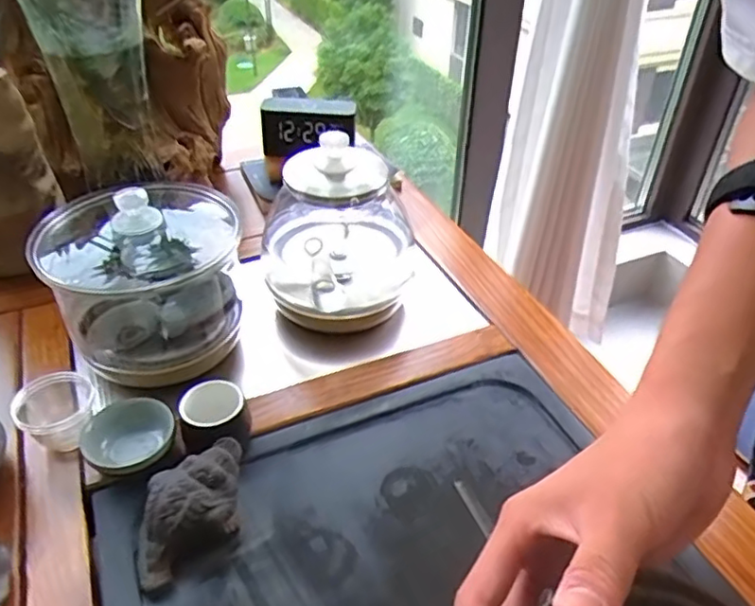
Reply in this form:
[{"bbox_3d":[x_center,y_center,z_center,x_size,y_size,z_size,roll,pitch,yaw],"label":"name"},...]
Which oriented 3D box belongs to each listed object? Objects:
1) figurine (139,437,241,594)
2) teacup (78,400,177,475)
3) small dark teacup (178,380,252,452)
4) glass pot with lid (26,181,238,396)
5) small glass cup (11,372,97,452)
[{"bbox_3d":[-0.124,0.137,0.414,0.082,0.043,0.057,-21,43,-26],"label":"figurine"},{"bbox_3d":[-0.180,0.103,0.455,0.061,0.028,0.062,-16,40,-23],"label":"teacup"},{"bbox_3d":[-0.122,0.090,0.469,0.050,0.042,0.047,-10,40,-14],"label":"small dark teacup"},{"bbox_3d":[-0.197,-0.023,0.524,0.150,0.143,0.140,1,38,-1],"label":"glass pot with lid"},{"bbox_3d":[-0.238,0.085,0.466,0.054,0.038,0.053,1,38,-1],"label":"small glass cup"}]

